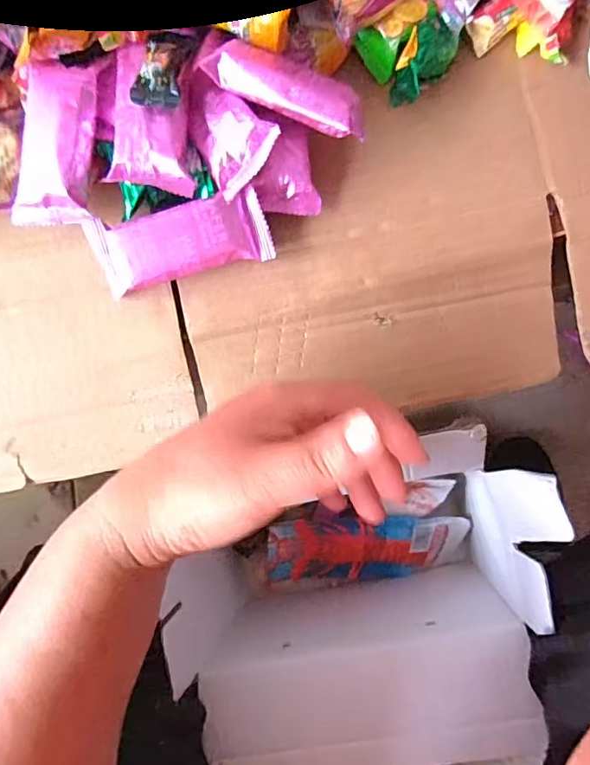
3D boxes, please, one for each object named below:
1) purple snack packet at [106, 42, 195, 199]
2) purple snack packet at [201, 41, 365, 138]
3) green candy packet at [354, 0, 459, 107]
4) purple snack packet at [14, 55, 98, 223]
[{"bbox_3d":[-0.073,-0.136,0.266,0.045,0.016,0.073,5,84,7],"label":"purple snack packet"},{"bbox_3d":[-0.002,-0.155,0.261,0.081,0.020,0.031,23,86,8],"label":"purple snack packet"},{"bbox_3d":[0.067,-0.191,0.291,0.043,0.029,0.049,-33,81,1],"label":"green candy packet"},{"bbox_3d":[-0.130,-0.128,0.277,0.040,0.014,0.084,13,99,7],"label":"purple snack packet"}]

